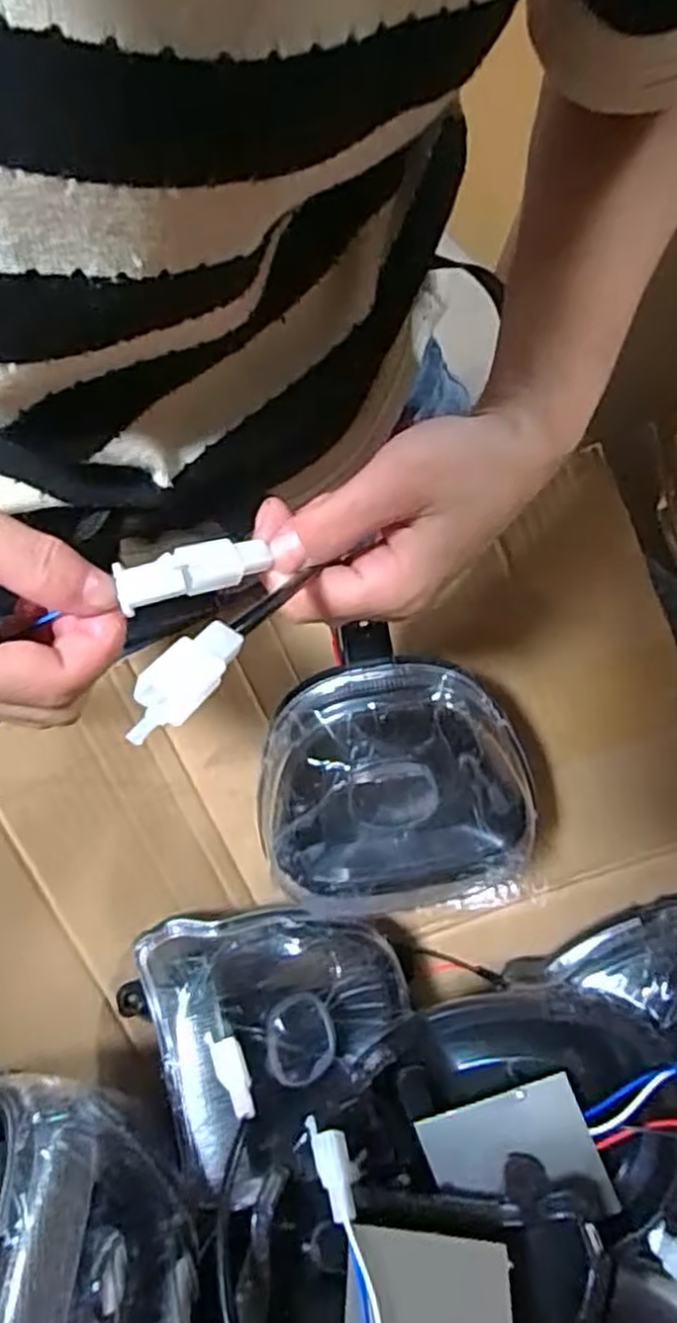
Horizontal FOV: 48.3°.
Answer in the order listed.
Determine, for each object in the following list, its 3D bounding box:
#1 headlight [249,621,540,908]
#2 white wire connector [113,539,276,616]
[{"bbox_3d":[0.026,0.050,0.357,0.117,0.085,0.132,-3,104,5],"label":"headlight"},{"bbox_3d":[-0.044,-0.028,0.229,0.047,0.014,0.014,-17,65,-19],"label":"white wire connector"}]

